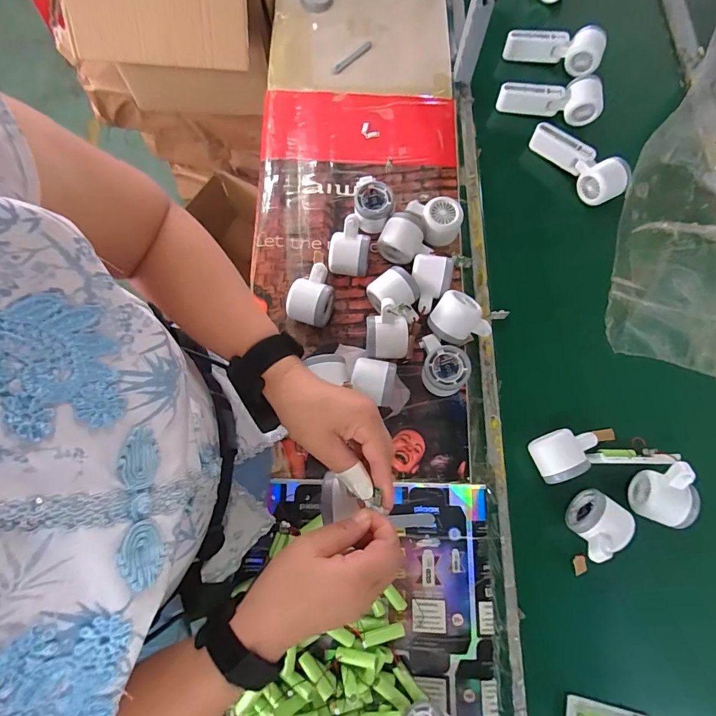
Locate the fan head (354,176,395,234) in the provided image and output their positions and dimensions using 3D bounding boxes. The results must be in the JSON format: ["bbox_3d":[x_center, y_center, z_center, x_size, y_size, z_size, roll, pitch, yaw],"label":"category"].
[{"bbox_3d":[0.022,-0.223,0.624,0.059,0.054,0.066,8,74,2],"label":"fan head"}]

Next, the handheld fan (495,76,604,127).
[{"bbox_3d":[0.326,-0.440,0.709,0.168,0.055,0.041,13,73,15],"label":"handheld fan"}]

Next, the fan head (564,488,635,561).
[{"bbox_3d":[0.294,0.210,0.511,0.059,0.065,0.078,35,76,9],"label":"fan head"}]

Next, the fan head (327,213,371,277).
[{"bbox_3d":[-0.012,-0.159,0.600,0.057,0.067,0.070,8,73,0],"label":"fan head"}]

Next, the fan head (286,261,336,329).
[{"bbox_3d":[-0.064,-0.084,0.582,0.057,0.054,0.078,12,74,3],"label":"fan head"}]

